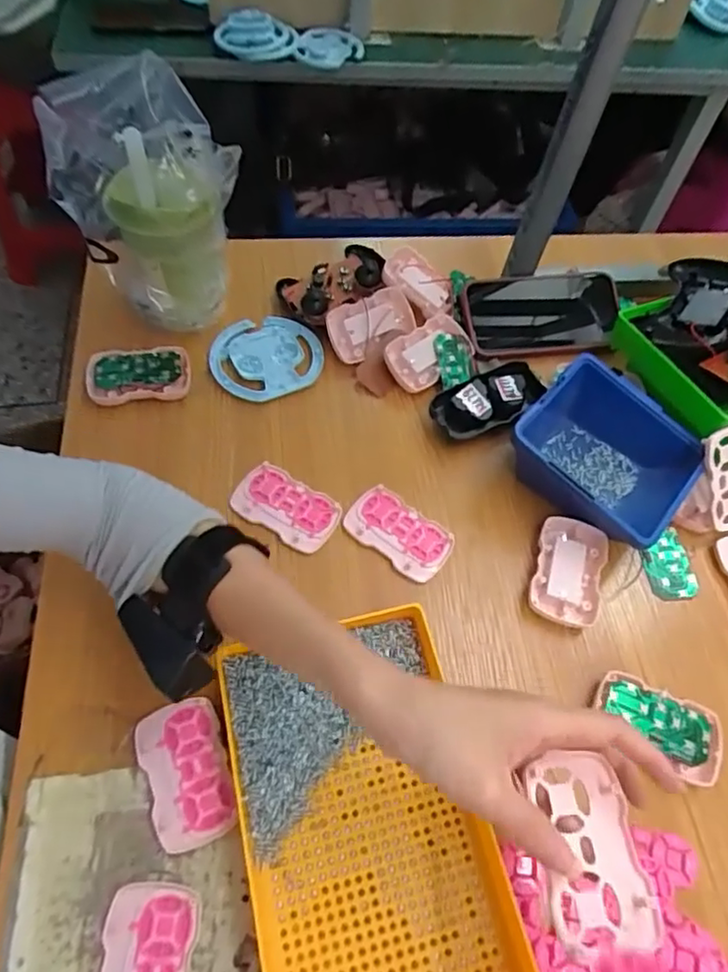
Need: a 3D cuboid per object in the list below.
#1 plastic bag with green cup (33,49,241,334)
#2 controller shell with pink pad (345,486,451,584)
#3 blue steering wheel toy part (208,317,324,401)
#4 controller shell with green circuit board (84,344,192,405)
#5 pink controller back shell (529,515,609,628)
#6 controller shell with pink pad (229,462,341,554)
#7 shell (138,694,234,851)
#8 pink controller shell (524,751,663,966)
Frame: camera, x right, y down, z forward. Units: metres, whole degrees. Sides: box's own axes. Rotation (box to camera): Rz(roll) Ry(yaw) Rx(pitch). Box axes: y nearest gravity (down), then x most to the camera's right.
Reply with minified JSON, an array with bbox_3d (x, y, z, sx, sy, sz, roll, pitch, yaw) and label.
[{"bbox_3d":[-0.191,-0.245,0.540,0.130,0.159,0.153,-19,63,-15],"label":"plastic bag with green cup"},{"bbox_3d":[0.029,0.038,0.506,0.088,0.008,0.051,35,63,15],"label":"controller shell with pink pad"},{"bbox_3d":[-0.094,-0.122,0.591,0.103,0.021,0.097,4,60,-3],"label":"blue steering wheel toy part"},{"bbox_3d":[-0.206,-0.099,0.561,0.088,0.024,0.052,-9,61,-10],"label":"controller shell with green circuit board"},{"bbox_3d":[0.166,0.069,0.493,0.055,0.015,0.087,17,60,5],"label":"pink controller back shell"},{"bbox_3d":[-0.064,0.018,0.505,0.084,0.017,0.053,27,61,12],"label":"controller shell with pink pad"},{"bbox_3d":[-0.118,0.189,0.403,0.053,0.007,0.086,-17,63,-14],"label":"shell"},{"bbox_3d":[0.111,0.178,0.299,0.051,0.011,0.083,-2,59,-5],"label":"pink controller shell"}]

